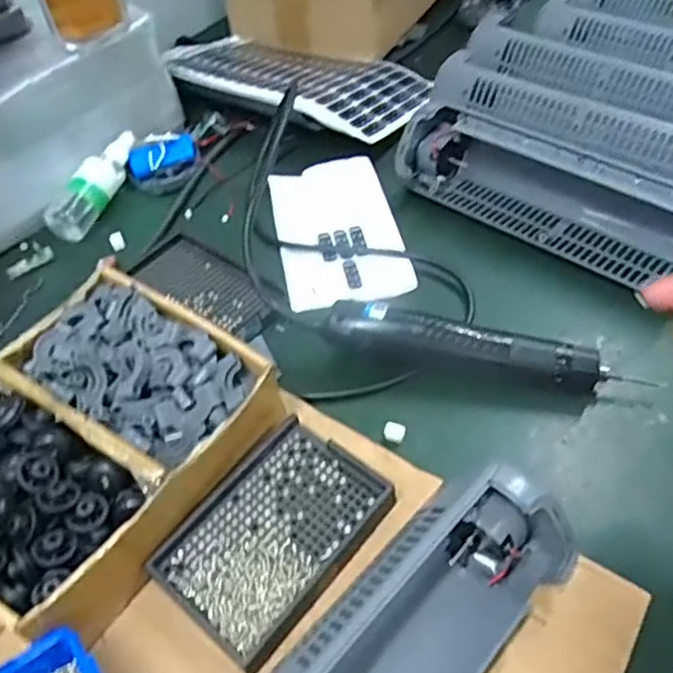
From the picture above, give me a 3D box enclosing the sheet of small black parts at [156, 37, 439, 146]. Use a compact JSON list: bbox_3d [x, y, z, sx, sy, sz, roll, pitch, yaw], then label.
[{"bbox_3d":[-0.050,-0.307,0.741,0.315,0.020,0.189,26,45,21],"label":"sheet of small black parts"}]

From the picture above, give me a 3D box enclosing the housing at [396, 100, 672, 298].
[{"bbox_3d":[0.194,-0.124,0.552,0.293,0.090,0.076,30,58,27],"label":"housing"}]

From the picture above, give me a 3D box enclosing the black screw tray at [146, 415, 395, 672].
[{"bbox_3d":[-0.040,0.123,0.400,0.092,0.025,0.133,30,58,27],"label":"black screw tray"}]

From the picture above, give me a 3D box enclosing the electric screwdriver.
[{"bbox_3d":[0.106,0.014,0.470,0.231,0.043,0.040,9,53,8],"label":"electric screwdriver"}]

